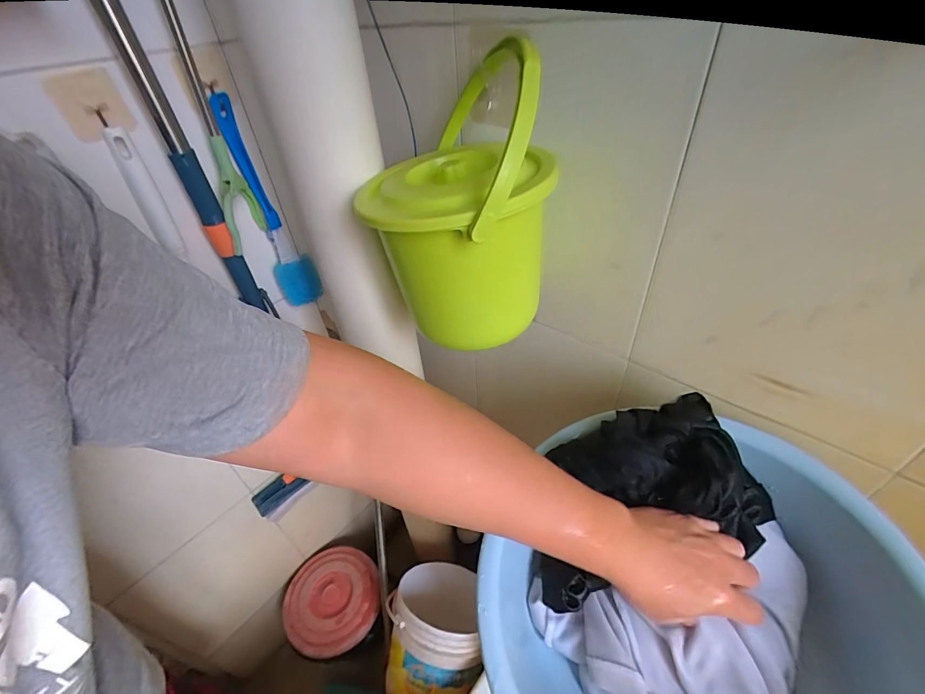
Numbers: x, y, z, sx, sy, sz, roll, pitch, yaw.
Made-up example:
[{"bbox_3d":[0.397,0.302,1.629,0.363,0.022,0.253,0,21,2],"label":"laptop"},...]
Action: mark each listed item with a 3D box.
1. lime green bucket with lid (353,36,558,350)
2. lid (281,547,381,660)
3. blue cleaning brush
[{"bbox_3d":[-0.001,-0.129,0.424,0.178,0.221,0.201,4,39,11],"label":"lime green bucket with lid"},{"bbox_3d":[-0.285,0.548,0.899,0.202,0.026,0.206,-3,39,2],"label":"lid"},{"bbox_3d":[-0.268,-0.191,0.583,0.062,0.274,0.049,-18,40,-16],"label":"blue cleaning brush"}]

